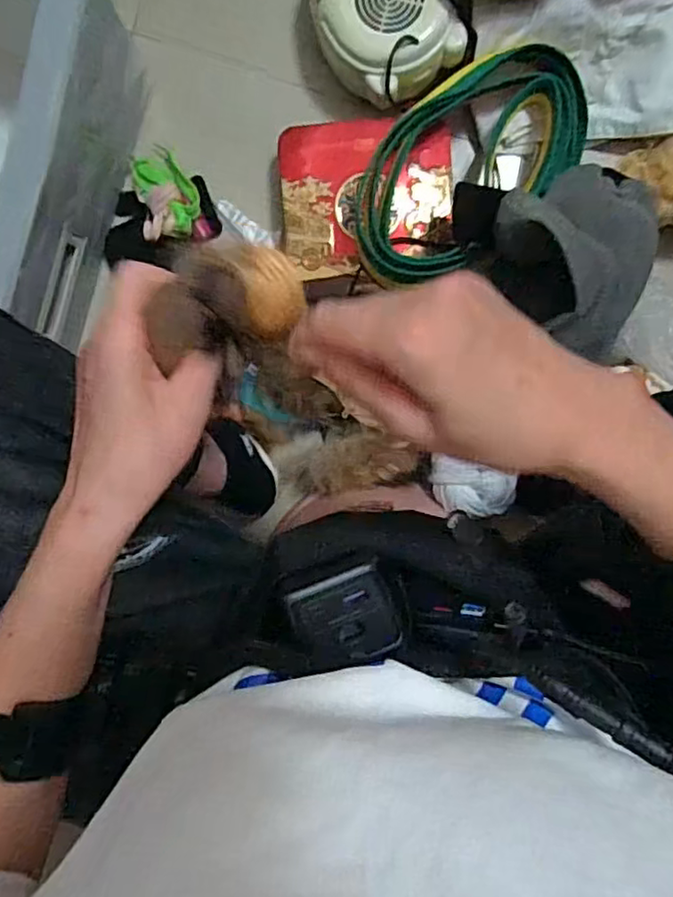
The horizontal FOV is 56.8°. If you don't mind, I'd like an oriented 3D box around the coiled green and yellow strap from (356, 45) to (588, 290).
[{"bbox_3d":[0.125,-0.277,0.614,0.272,0.081,0.139,-41,95,4],"label":"coiled green and yellow strap"}]

